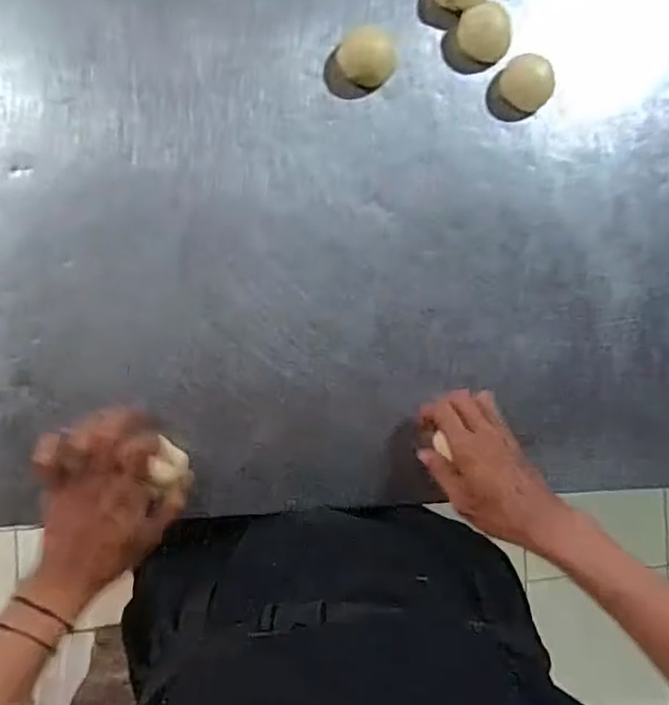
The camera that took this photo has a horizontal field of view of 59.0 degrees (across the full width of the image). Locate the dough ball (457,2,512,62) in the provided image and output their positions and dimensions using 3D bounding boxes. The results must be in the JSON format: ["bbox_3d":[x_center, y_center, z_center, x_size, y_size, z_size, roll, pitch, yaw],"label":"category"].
[{"bbox_3d":[0.148,-0.316,0.586,0.053,0.032,0.042,21,87,-7],"label":"dough ball"}]

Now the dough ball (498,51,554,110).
[{"bbox_3d":[0.195,-0.271,0.597,0.043,0.032,0.054,-44,95,-5],"label":"dough ball"}]

